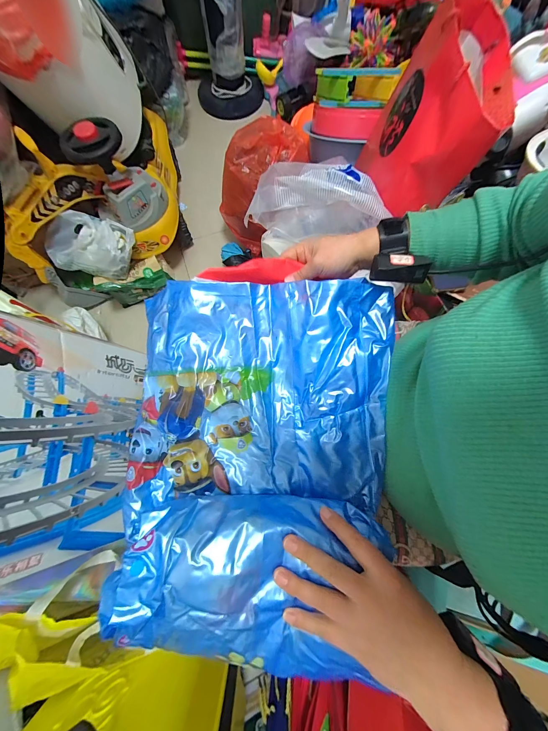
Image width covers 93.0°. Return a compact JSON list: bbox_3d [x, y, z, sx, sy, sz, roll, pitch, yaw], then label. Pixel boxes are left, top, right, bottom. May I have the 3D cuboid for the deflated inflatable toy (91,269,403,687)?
[{"bbox_3d":[-0.017,0.079,0.318,0.322,0.071,0.433,7,76,0],"label":"deflated inflatable toy"}]

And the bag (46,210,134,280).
[{"bbox_3d":[-0.529,-0.344,0.748,0.240,0.101,0.134,4,76,0],"label":"bag"}]

